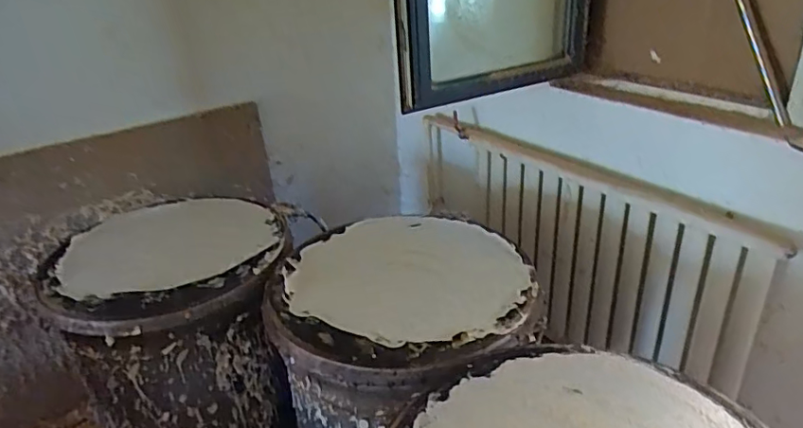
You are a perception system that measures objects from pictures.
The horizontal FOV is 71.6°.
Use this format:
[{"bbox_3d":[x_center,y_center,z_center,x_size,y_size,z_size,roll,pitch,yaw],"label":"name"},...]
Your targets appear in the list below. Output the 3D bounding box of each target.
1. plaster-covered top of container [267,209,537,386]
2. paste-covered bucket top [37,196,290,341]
[{"bbox_3d":[0.003,0.152,1.221,0.562,0.060,0.558,-4,28,2],"label":"plaster-covered top of container"},{"bbox_3d":[-0.581,0.102,1.402,0.568,0.075,0.558,-5,28,-1],"label":"paste-covered bucket top"}]

